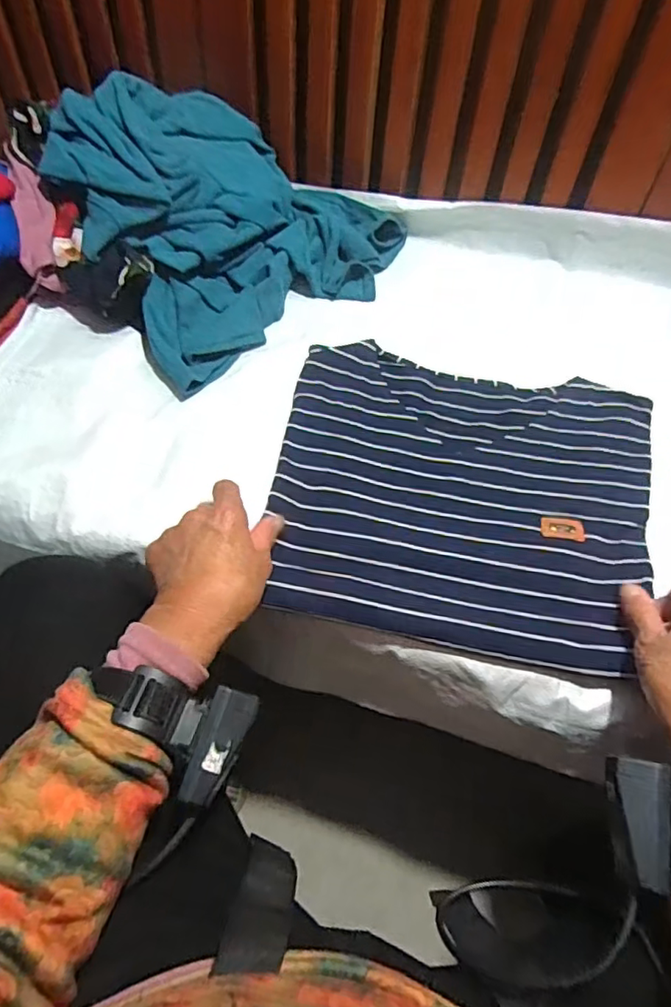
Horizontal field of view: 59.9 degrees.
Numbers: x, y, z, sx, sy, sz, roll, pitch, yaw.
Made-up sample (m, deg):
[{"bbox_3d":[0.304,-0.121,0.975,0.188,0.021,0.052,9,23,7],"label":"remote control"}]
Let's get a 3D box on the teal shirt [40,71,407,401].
[{"bbox_3d":[-0.101,-0.316,0.604,0.321,0.115,0.287,-33,68,-15],"label":"teal shirt"}]

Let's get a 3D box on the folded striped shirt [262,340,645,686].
[{"bbox_3d":[0.109,-0.013,0.515,0.315,0.030,0.272,10,64,5],"label":"folded striped shirt"}]

